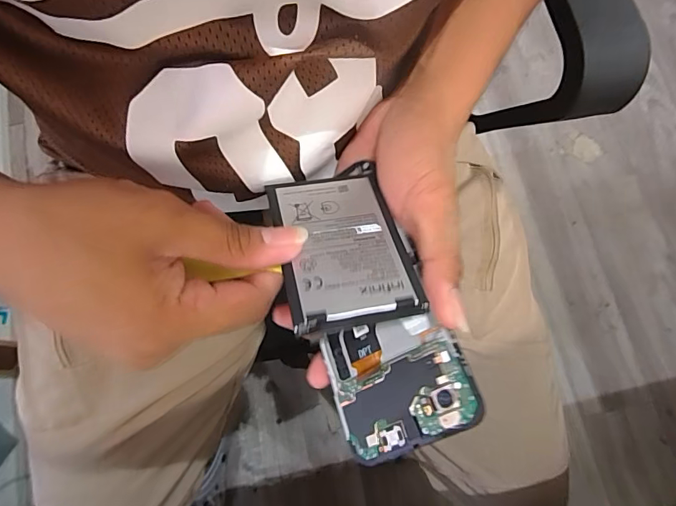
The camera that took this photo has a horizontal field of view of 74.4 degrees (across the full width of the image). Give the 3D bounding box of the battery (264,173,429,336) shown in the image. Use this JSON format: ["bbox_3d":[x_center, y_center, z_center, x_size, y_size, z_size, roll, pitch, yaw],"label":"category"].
[{"bbox_3d":[0.001,-0.005,0.231,0.062,0.004,0.096,-9,53,-11],"label":"battery"}]

